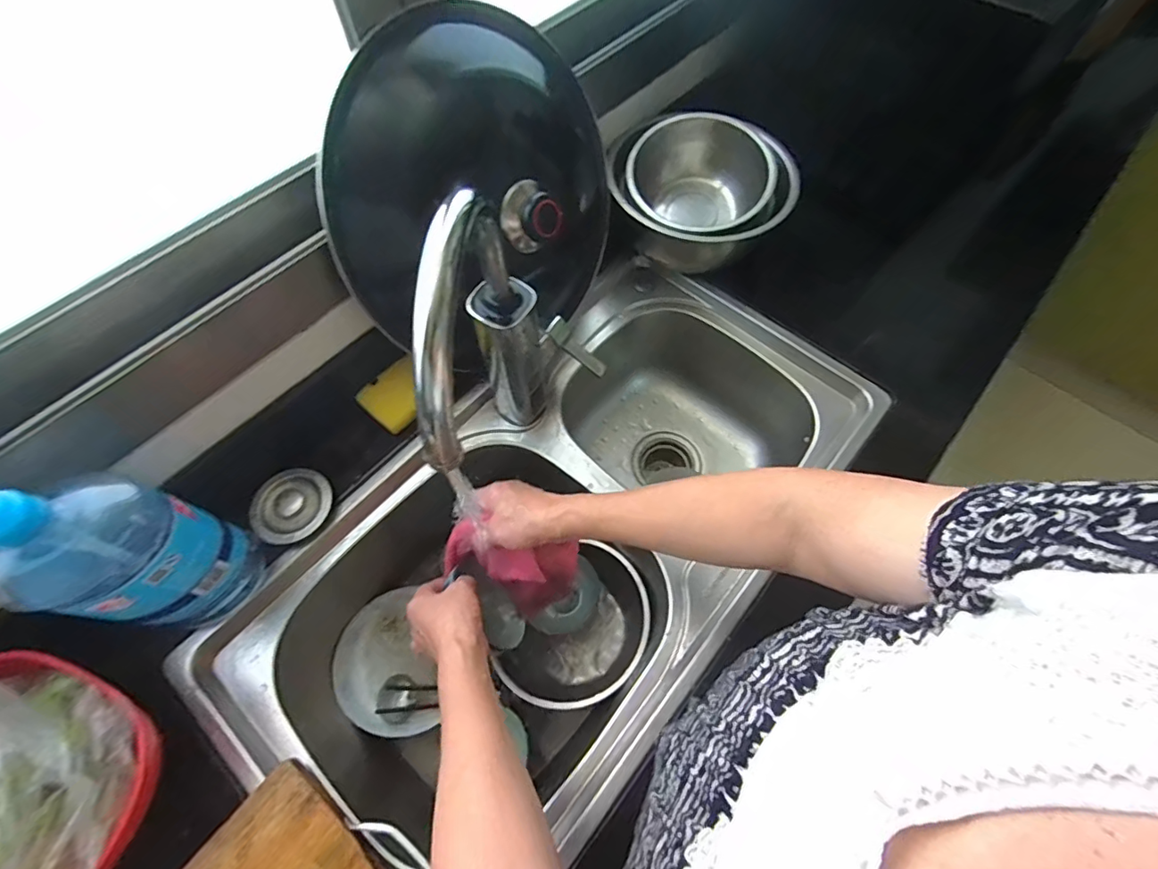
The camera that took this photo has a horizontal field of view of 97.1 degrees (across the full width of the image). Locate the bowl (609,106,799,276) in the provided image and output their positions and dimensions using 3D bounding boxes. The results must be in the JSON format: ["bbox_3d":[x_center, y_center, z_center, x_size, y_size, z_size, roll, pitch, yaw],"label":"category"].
[{"bbox_3d":[0.166,-0.332,0.711,0.237,0.131,0.205,17,65,8],"label":"bowl"}]

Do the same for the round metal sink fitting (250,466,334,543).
[{"bbox_3d":[-0.315,0.077,0.562,0.072,0.009,0.083,41,64,-5],"label":"round metal sink fitting"}]

